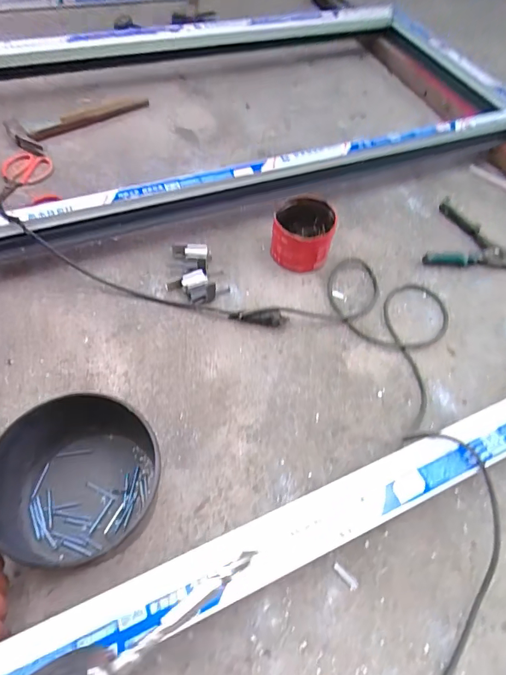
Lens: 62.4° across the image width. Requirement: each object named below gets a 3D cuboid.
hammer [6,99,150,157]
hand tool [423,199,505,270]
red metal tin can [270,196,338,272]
[{"bbox_3d":[-0.436,-0.564,1.058,0.340,0.040,0.129,-29,66,-22],"label":"hammer"},{"bbox_3d":[0.449,-0.183,0.809,0.194,0.026,0.192,23,60,11],"label":"hand tool"},{"bbox_3d":[0.089,-0.185,0.763,0.106,0.085,0.103,13,57,3],"label":"red metal tin can"}]

